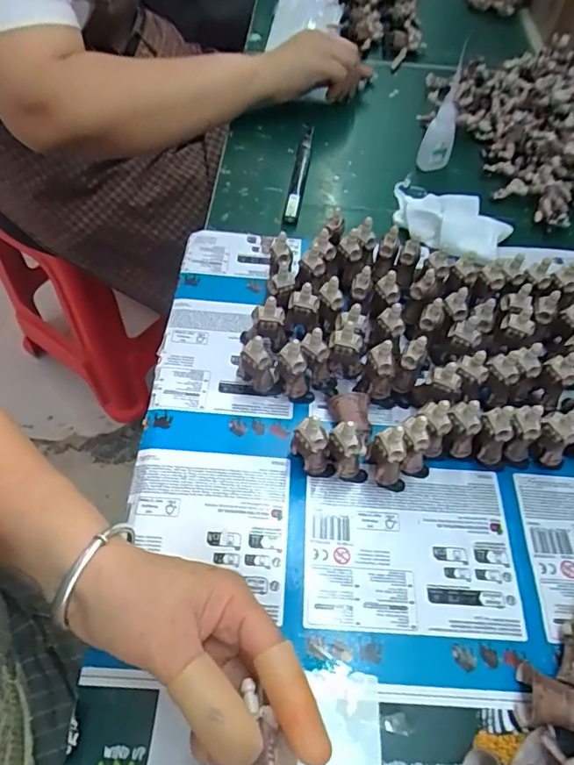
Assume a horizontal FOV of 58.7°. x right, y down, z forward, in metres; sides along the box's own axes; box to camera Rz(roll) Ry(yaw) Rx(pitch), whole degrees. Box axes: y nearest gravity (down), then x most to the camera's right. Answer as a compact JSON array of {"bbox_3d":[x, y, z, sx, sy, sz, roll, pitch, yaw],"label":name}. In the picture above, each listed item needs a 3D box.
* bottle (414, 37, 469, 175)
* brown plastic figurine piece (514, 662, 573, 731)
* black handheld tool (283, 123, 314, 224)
[{"bbox_3d":[0.162,-0.272,0.525,0.025,0.114,0.031,39,63,21],"label":"bottle"},{"bbox_3d":[0.147,0.175,0.280,0.033,0.019,0.031,15,57,8],"label":"brown plastic figurine piece"},{"bbox_3d":[0.015,-0.234,0.556,0.016,0.011,0.182,7,57,3],"label":"black handheld tool"}]

